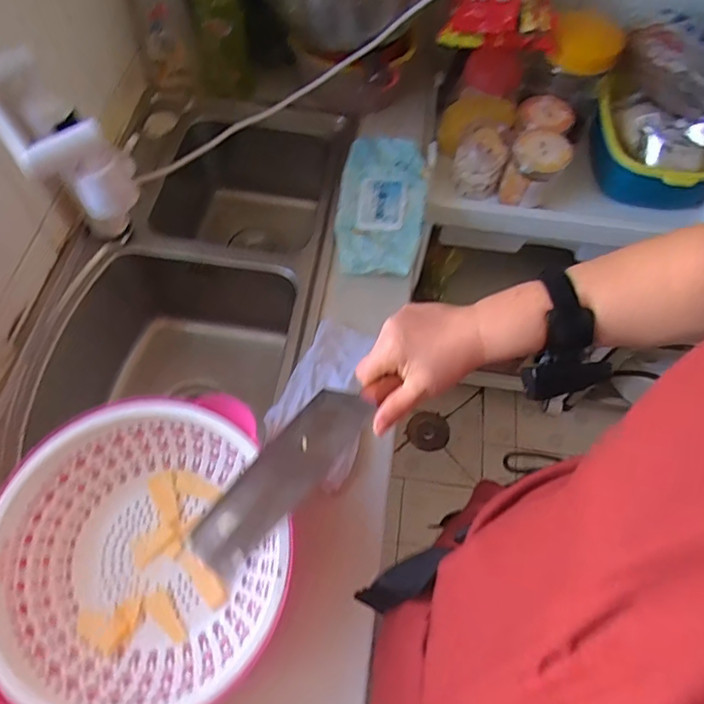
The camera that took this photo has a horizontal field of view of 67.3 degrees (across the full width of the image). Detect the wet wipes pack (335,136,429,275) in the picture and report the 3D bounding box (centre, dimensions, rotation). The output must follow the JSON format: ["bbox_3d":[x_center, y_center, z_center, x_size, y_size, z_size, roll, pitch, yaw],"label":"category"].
[{"bbox_3d":[0.045,-0.225,0.811,0.132,0.044,0.241,9,61,1],"label":"wet wipes pack"}]

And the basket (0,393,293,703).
[{"bbox_3d":[-0.209,0.207,0.526,0.269,0.103,0.280,1,61,-3],"label":"basket"}]

